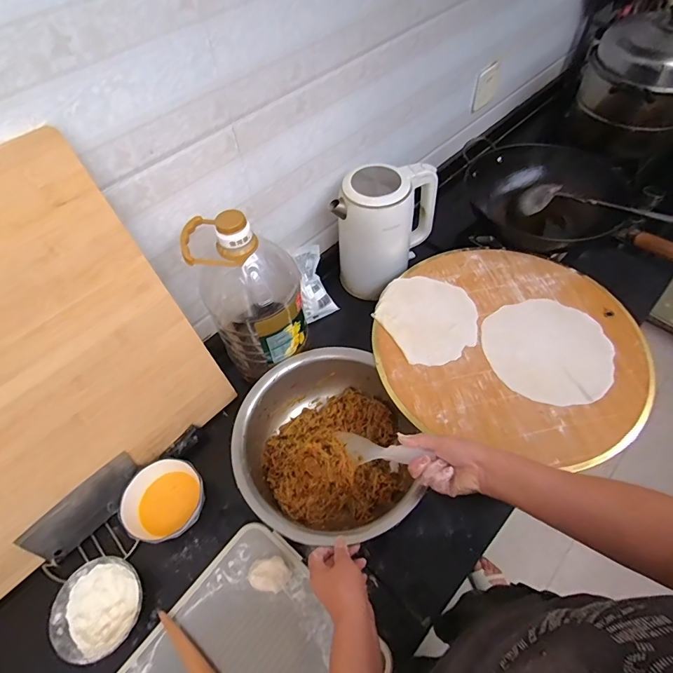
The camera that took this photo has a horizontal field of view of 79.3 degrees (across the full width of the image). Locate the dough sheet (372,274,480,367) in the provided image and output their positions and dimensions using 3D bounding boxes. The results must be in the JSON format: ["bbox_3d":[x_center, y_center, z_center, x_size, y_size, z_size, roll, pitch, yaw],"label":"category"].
[{"bbox_3d":[0.168,-0.043,0.748,0.171,0.012,0.194,-27,58,-15],"label":"dough sheet"}]

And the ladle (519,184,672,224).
[{"bbox_3d":[0.530,-0.260,0.826,0.074,0.042,0.342,-37,45,-20],"label":"ladle"}]

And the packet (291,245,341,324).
[{"bbox_3d":[-0.046,-0.112,0.862,0.073,0.156,0.041,-15,12,-7],"label":"packet"}]

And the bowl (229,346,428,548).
[{"bbox_3d":[-0.020,0.181,0.675,0.274,0.092,0.312,-26,58,-14],"label":"bowl"}]

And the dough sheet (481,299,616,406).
[{"bbox_3d":[0.365,0.021,0.699,0.208,0.008,0.204,-7,56,-3],"label":"dough sheet"}]

